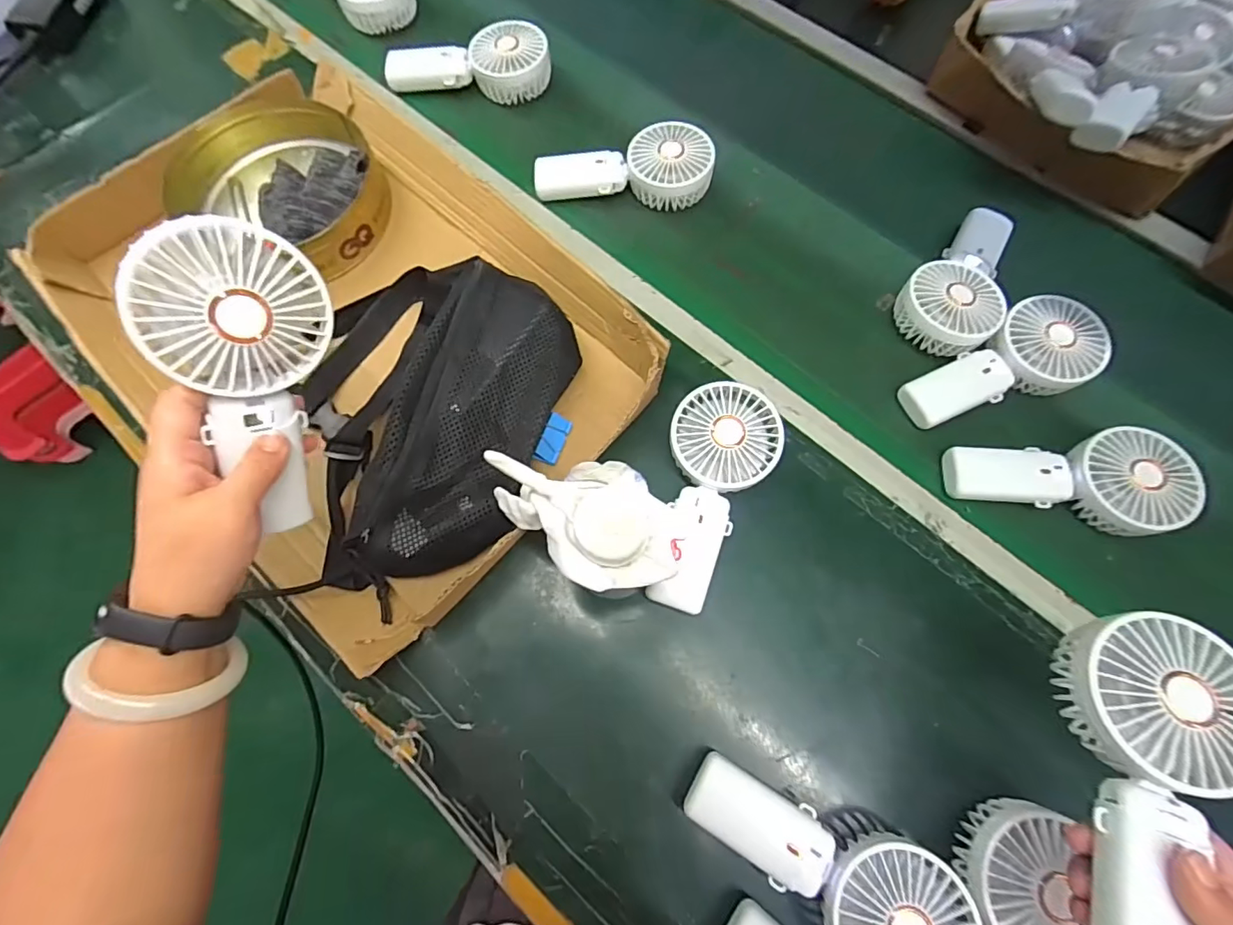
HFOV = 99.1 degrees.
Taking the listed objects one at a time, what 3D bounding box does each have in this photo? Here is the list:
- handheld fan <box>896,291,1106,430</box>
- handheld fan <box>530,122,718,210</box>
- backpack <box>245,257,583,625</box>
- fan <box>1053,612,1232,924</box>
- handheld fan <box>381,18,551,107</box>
[{"bbox_3d":[0.353,-0.082,0.485,0.178,0.057,0.087,-28,73,-8],"label":"handheld fan"},{"bbox_3d":[0.008,-0.312,0.551,0.184,0.040,0.078,3,72,2],"label":"handheld fan"},{"bbox_3d":[-0.177,-0.037,0.430,0.238,0.076,0.292,16,70,7],"label":"backpack"},{"bbox_3d":[0.278,0.174,0.274,0.084,0.047,0.180,17,77,3],"label":"fan"},{"bbox_3d":[-0.169,-0.456,0.604,0.185,0.051,0.069,1,69,2],"label":"handheld fan"}]

